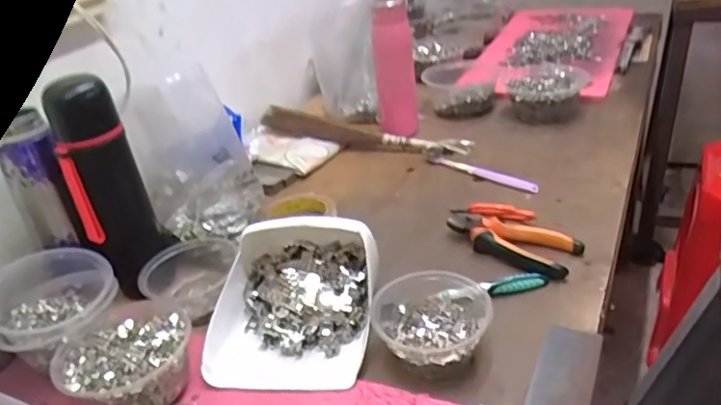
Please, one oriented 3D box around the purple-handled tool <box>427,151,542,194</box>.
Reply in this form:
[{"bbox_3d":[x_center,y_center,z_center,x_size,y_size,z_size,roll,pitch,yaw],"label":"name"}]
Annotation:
[{"bbox_3d":[0.166,-0.045,0.837,0.178,0.012,0.017,23,42,39],"label":"purple-handled tool"}]

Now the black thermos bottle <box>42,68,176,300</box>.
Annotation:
[{"bbox_3d":[-0.278,-0.017,0.638,0.079,0.226,0.078,9,34,23],"label":"black thermos bottle"}]

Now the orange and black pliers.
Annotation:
[{"bbox_3d":[0.165,0.043,0.665,0.146,0.022,0.068,14,36,30],"label":"orange and black pliers"}]

